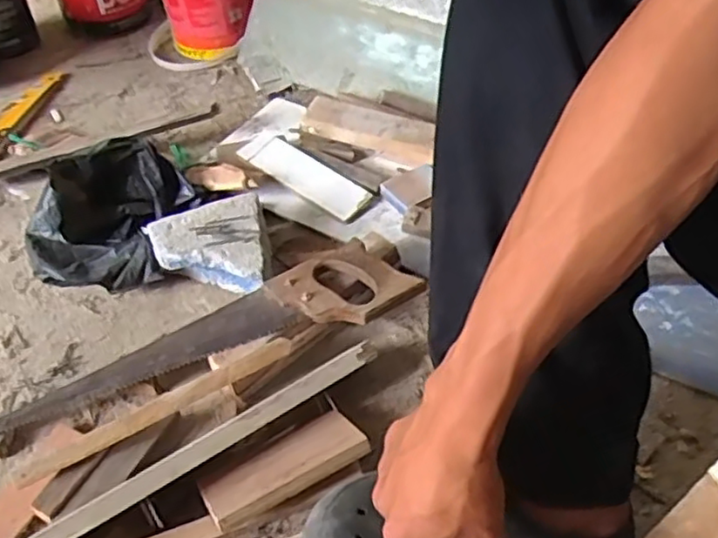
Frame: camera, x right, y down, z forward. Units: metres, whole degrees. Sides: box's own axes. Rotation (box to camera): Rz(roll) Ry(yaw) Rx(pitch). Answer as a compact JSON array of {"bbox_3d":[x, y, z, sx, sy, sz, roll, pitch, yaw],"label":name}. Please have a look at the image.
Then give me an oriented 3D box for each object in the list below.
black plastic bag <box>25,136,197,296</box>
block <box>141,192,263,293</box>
[{"bbox_3d":[-0.291,-0.062,0.783,0.159,0.100,0.177,8,49,6],"label":"black plastic bag"},{"bbox_3d":[-0.167,-0.019,0.759,0.128,0.067,0.125,-7,47,-7],"label":"block"}]

